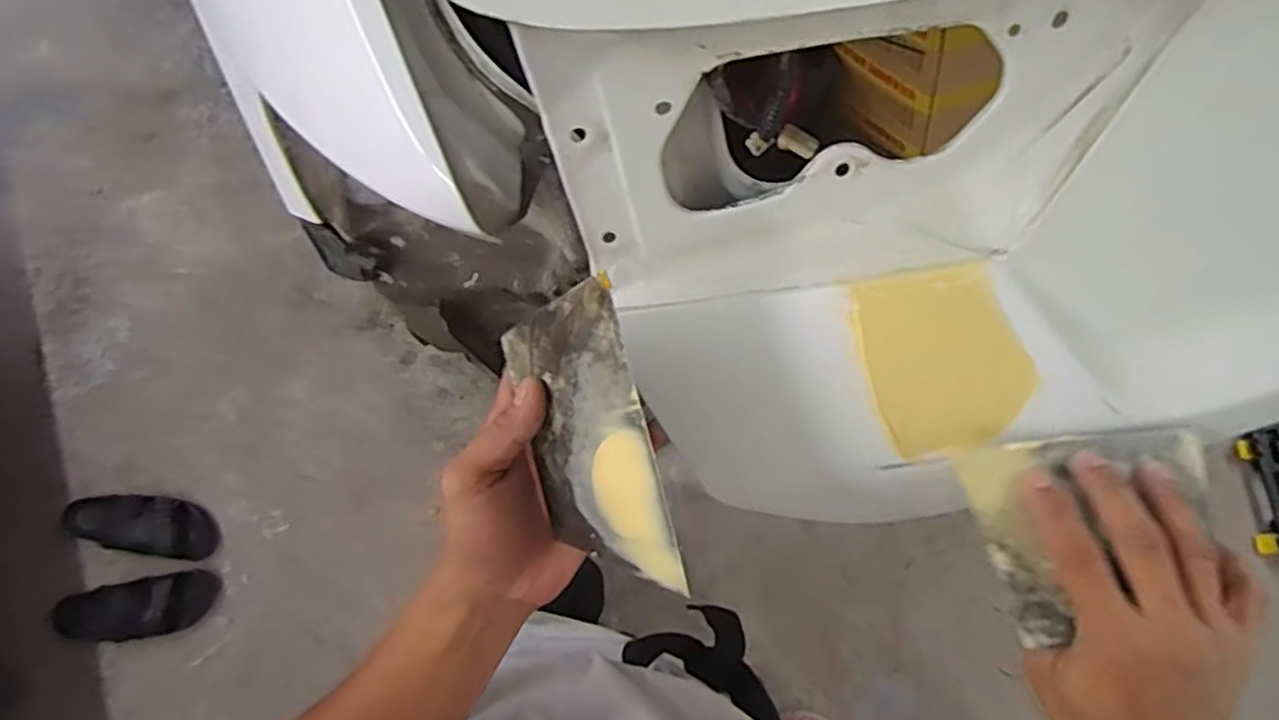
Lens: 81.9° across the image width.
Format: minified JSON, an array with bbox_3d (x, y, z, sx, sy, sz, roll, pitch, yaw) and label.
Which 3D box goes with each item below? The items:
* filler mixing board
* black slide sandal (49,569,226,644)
[{"bbox_3d":[-0.026,0.037,0.351,0.004,0.091,0.136,-19,97,-40],"label":"filler mixing board"},{"bbox_3d":[-0.957,0.475,1.408,0.265,0.078,0.111,-10,78,-1],"label":"black slide sandal"}]

